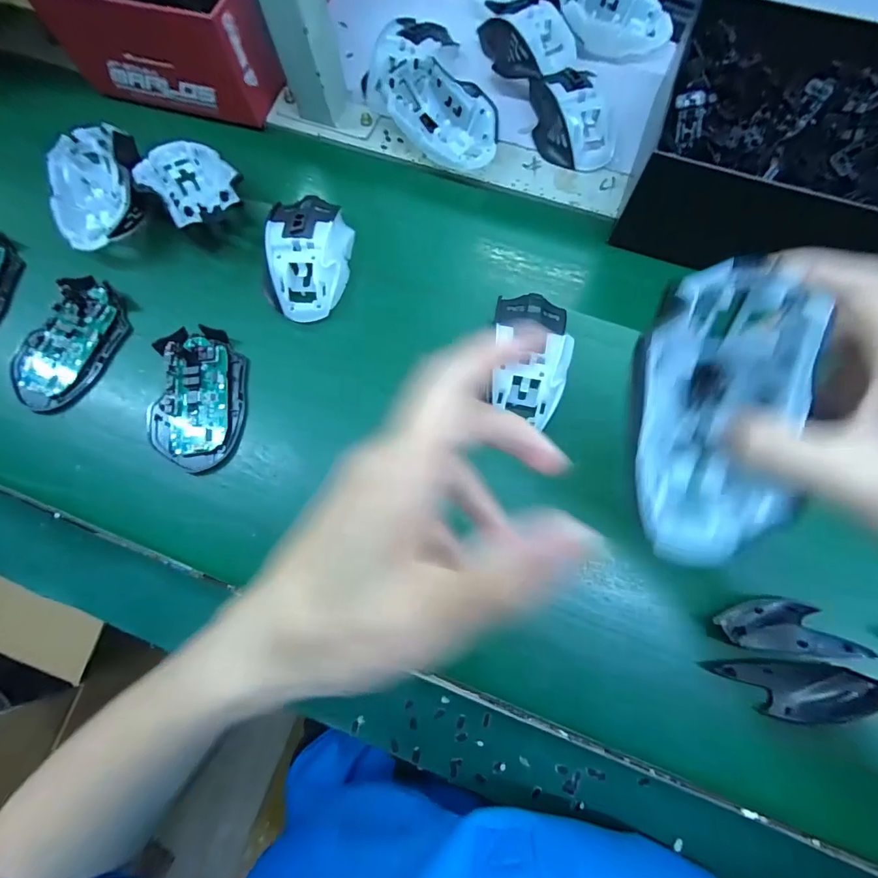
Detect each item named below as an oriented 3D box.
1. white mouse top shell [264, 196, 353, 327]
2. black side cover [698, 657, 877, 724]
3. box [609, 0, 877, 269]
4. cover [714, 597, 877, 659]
[{"bbox_3d":[-0.107,-0.155,0.351,0.063,0.031,0.106,-6,74,-1],"label":"white mouse top shell"},{"bbox_3d":[0.228,0.161,0.270,0.098,0.023,0.034,4,74,2],"label":"black side cover"},{"bbox_3d":[0.291,-0.229,0.340,0.219,0.083,0.192,20,75,7],"label":"box"},{"bbox_3d":[0.230,0.124,0.278,0.099,0.021,0.033,6,74,3],"label":"cover"}]

